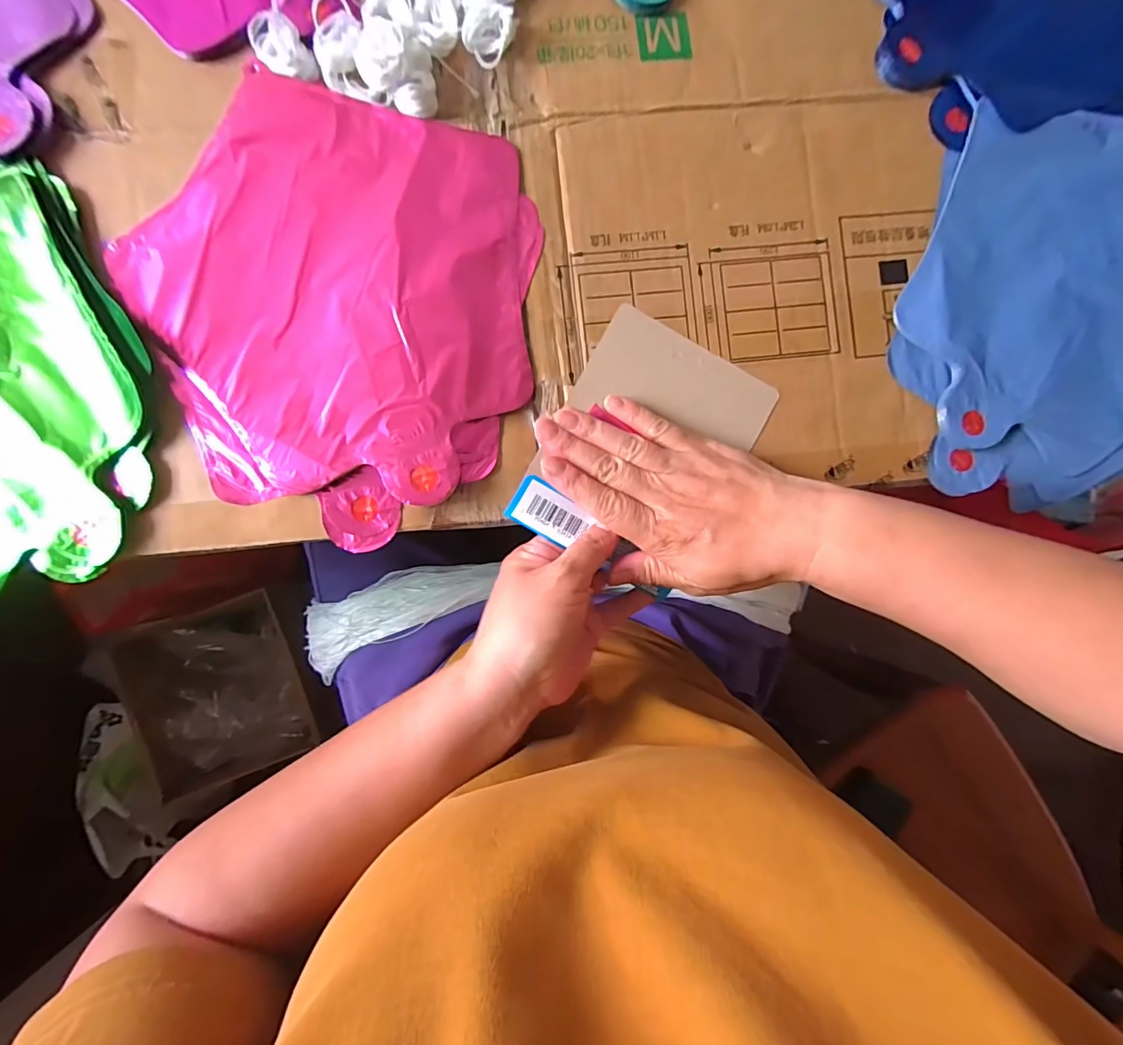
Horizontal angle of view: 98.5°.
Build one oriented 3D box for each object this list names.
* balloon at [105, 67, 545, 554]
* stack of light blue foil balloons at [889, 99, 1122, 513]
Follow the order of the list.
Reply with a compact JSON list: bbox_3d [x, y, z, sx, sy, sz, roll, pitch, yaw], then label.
[{"bbox_3d":[-0.134,-0.128,0.286,0.230,0.009,0.249,17,85,-2],"label":"balloon"},{"bbox_3d":[0.335,-0.140,0.310,0.240,0.010,0.244,1,86,-3],"label":"stack of light blue foil balloons"}]

